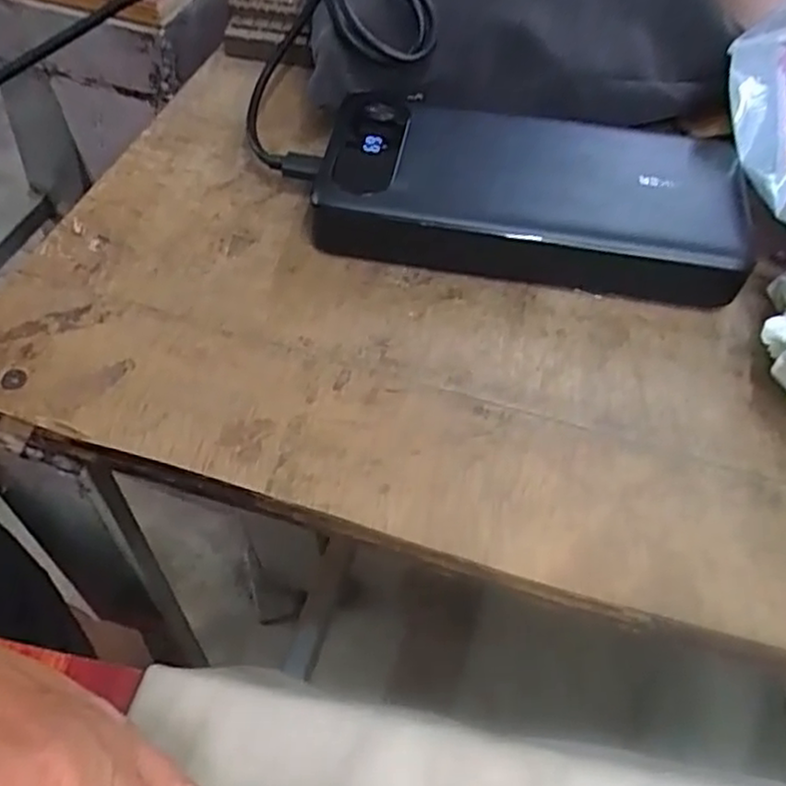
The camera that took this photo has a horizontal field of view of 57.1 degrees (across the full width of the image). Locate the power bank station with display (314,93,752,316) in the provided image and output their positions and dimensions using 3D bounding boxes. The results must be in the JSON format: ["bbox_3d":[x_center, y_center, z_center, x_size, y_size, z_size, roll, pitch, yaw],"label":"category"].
[{"bbox_3d":[0.051,-0.075,0.269,0.151,0.027,0.066,8,54,2],"label":"power bank station with display"}]

